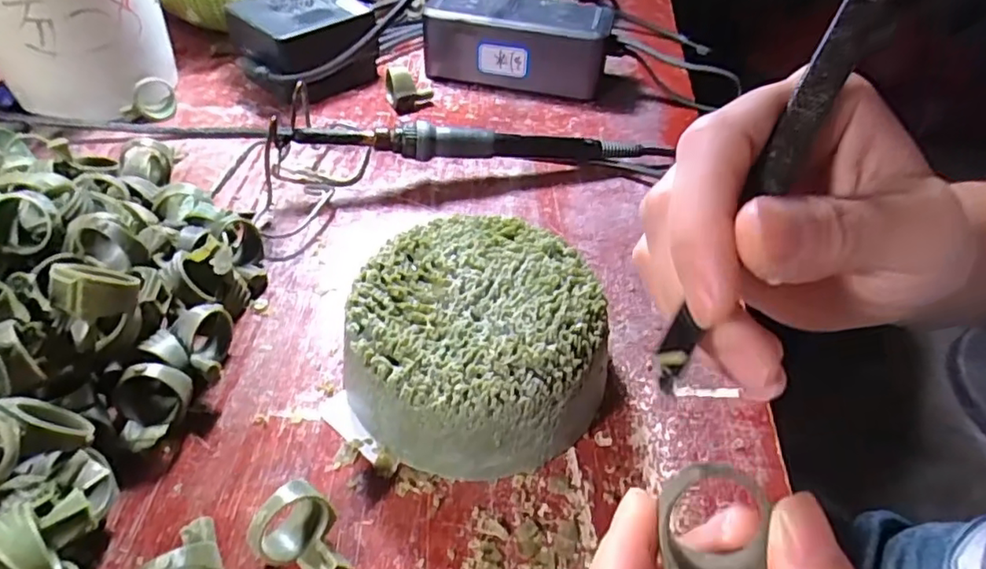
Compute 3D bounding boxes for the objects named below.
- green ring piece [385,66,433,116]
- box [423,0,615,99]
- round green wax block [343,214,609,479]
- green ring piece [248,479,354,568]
[{"bbox_3d":[-0.059,-0.133,0.409,0.031,0.026,0.022,5,47,1],"label":"green ring piece"},{"bbox_3d":[0.018,-0.176,0.437,0.130,0.054,0.055,13,47,8],"label":"box"},{"bbox_3d":[-0.007,0.022,0.245,0.096,0.047,0.097,2,47,-2],"label":"round green wax block"},{"bbox_3d":[-0.063,0.084,0.196,0.026,0.026,0.027,-24,53,-24],"label":"green ring piece"}]

